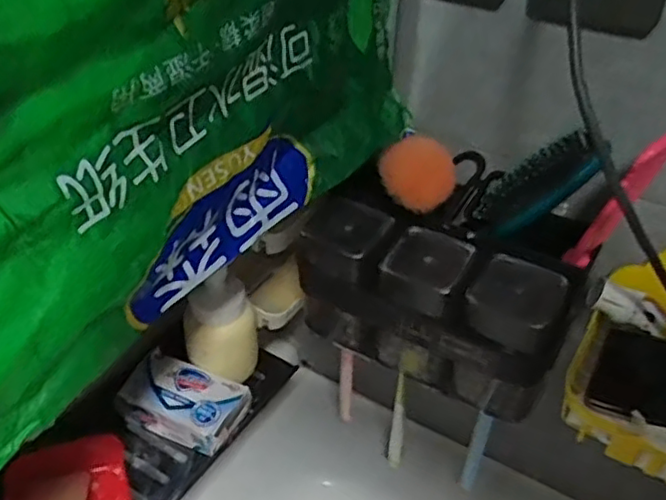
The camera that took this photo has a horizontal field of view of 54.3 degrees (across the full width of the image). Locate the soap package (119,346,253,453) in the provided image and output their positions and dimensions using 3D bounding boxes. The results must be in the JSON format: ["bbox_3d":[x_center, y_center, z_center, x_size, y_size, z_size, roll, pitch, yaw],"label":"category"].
[{"bbox_3d":[-0.126,0.132,0.571,0.100,0.041,0.062,19,39,19],"label":"soap package"}]

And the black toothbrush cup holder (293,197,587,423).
[{"bbox_3d":[0.077,0.046,0.539,0.212,0.116,0.076,21,40,22],"label":"black toothbrush cup holder"}]

